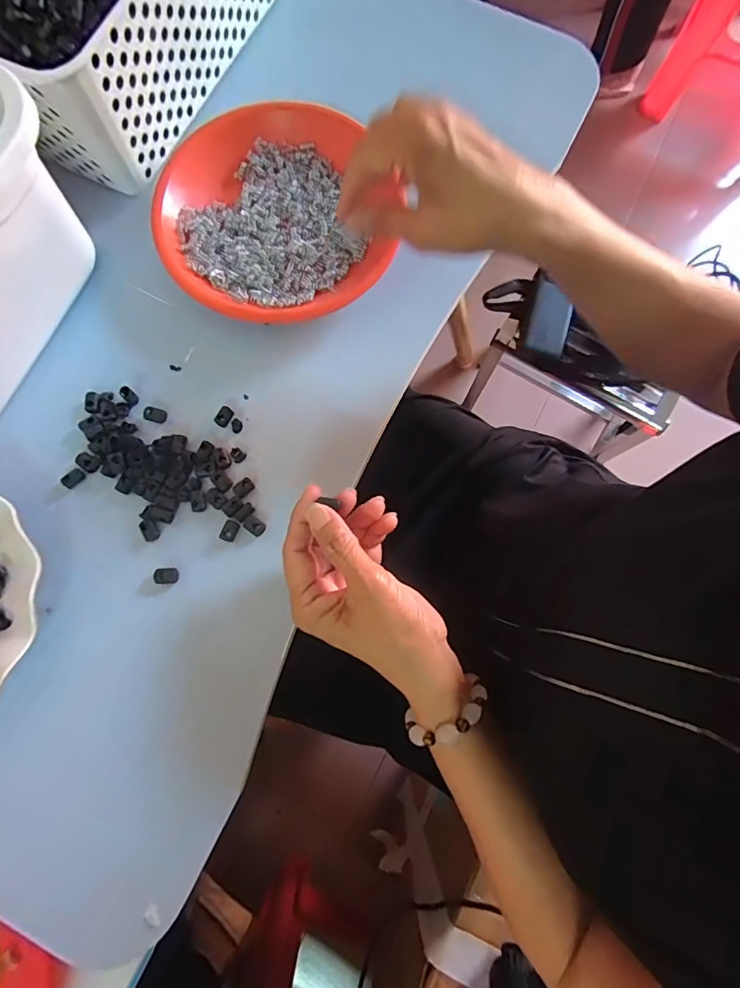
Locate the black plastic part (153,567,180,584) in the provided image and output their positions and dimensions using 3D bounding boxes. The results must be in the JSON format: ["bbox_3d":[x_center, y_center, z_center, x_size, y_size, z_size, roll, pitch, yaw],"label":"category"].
[{"bbox_3d":[-0.143,0.057,0.335,0.016,0.004,0.011,-5,79,-2],"label":"black plastic part"}]

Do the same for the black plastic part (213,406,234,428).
[{"bbox_3d":[-0.112,-0.060,0.366,0.013,0.004,0.015,26,80,4],"label":"black plastic part"}]

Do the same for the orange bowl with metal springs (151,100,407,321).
[{"bbox_3d":[-0.083,-0.224,0.383,0.169,0.025,0.174,0,79,-1],"label":"orange bowl with metal springs"}]

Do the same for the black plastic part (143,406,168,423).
[{"bbox_3d":[-0.166,-0.061,0.369,0.017,0.005,0.011,12,79,2],"label":"black plastic part"}]

